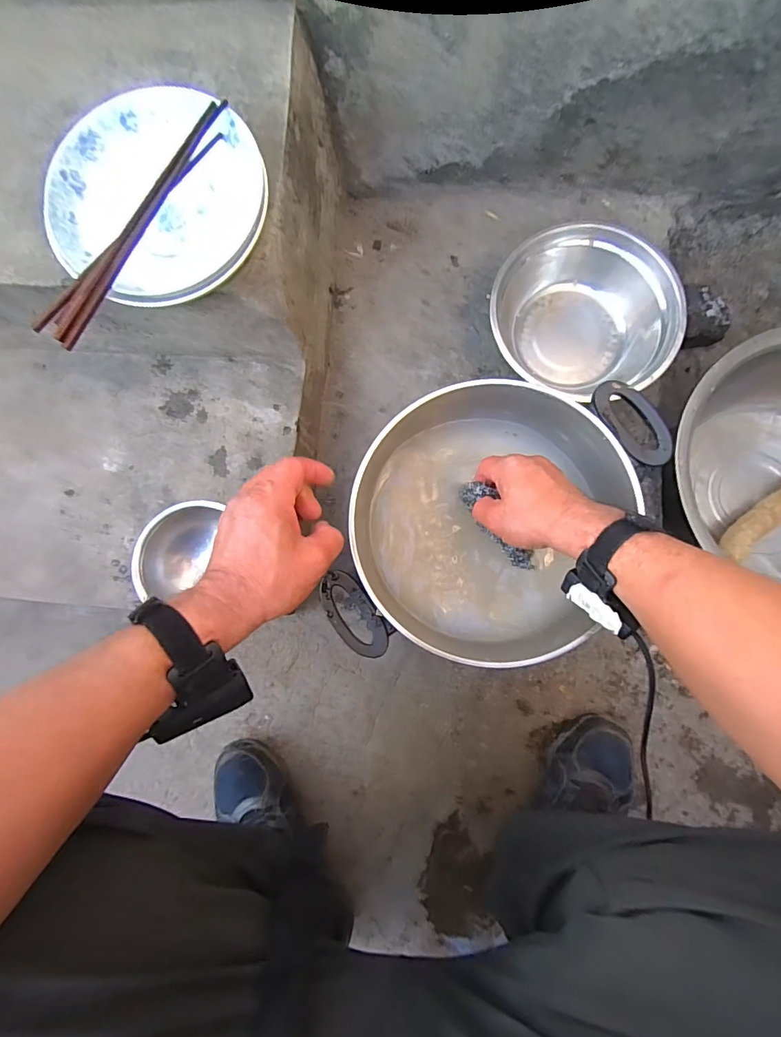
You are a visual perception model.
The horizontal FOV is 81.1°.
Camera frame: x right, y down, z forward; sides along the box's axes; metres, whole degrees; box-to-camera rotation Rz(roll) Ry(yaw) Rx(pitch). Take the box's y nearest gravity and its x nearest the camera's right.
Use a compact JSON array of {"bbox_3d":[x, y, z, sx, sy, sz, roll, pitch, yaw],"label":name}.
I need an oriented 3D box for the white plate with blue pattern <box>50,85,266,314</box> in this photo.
[{"bbox_3d":[-0.214,-0.292,0.432,0.197,0.046,0.194,0,84,4],"label":"white plate with blue pattern"}]

